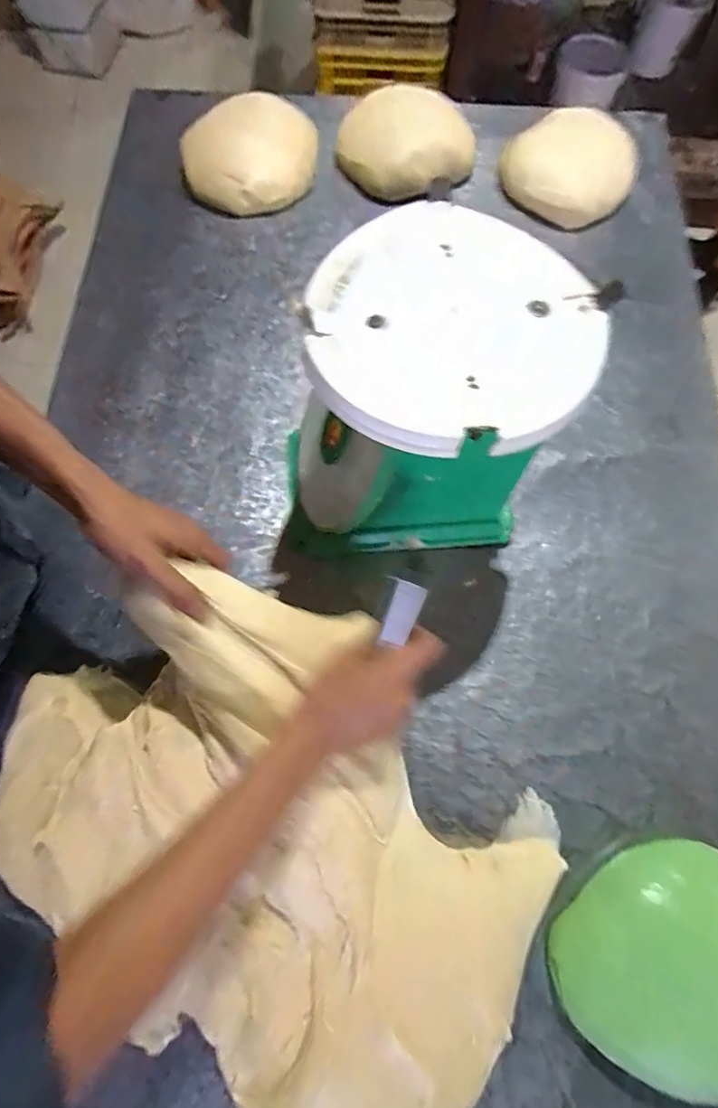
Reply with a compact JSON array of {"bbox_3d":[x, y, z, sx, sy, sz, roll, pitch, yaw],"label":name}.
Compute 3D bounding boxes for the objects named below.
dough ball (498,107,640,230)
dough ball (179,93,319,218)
[{"bbox_3d":[0.325,-0.597,0.818,0.182,0.071,0.179,0,71,0],"label":"dough ball"},{"bbox_3d":[-0.161,-0.592,0.775,0.202,0.071,0.156,-10,71,-4],"label":"dough ball"}]

